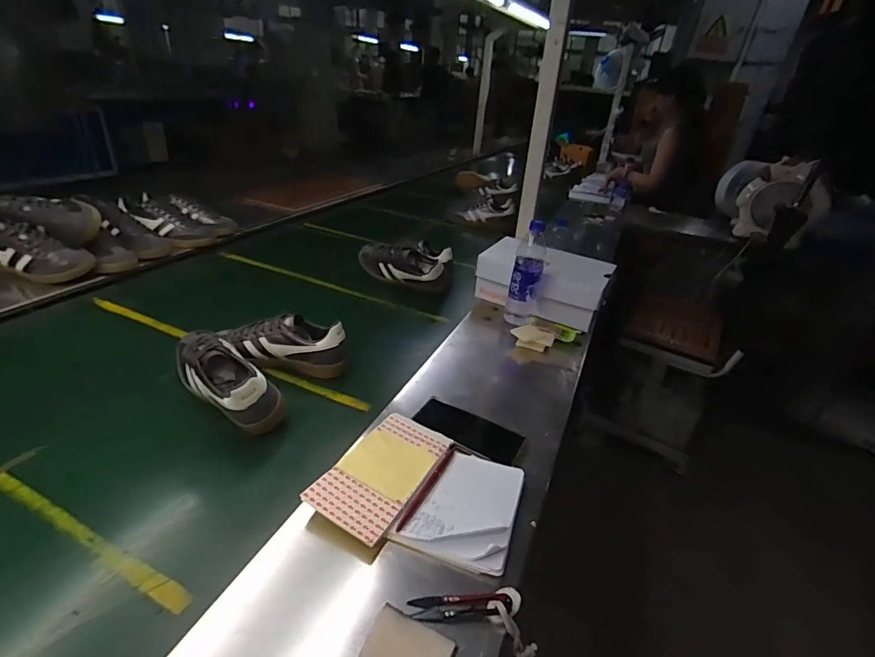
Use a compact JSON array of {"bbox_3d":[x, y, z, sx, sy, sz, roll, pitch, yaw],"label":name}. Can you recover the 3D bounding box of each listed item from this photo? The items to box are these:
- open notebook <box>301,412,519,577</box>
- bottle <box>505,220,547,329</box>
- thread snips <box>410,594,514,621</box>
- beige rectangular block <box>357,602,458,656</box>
[{"bbox_3d":[-0.016,0.197,0.549,0.227,0.025,0.181,16,33,15],"label":"open notebook"},{"bbox_3d":[0.193,-0.118,0.936,0.062,0.212,0.063,11,32,7],"label":"bottle"},{"bbox_3d":[0.023,0.275,0.441,0.100,0.010,0.025,1,32,-10],"label":"thread snips"},{"bbox_3d":[-0.028,0.297,0.397,0.078,0.011,0.060,19,34,19],"label":"beige rectangular block"}]

